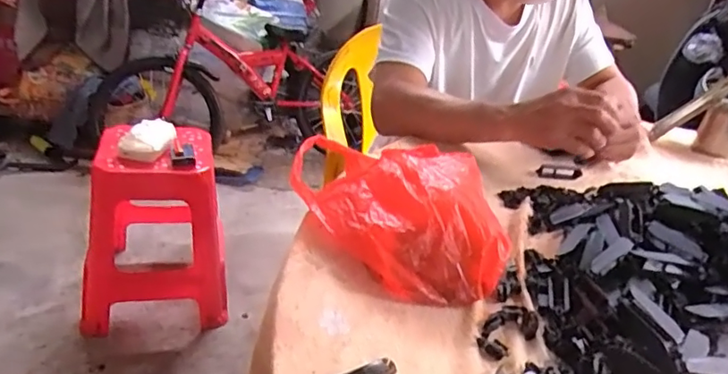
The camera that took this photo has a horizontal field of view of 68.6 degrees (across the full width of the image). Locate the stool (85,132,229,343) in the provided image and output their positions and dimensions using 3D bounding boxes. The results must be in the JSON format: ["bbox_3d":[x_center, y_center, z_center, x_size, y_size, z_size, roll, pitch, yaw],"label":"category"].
[{"bbox_3d":[-0.562,0.083,1.417,0.340,0.477,0.336,-4,32,-20],"label":"stool"}]

